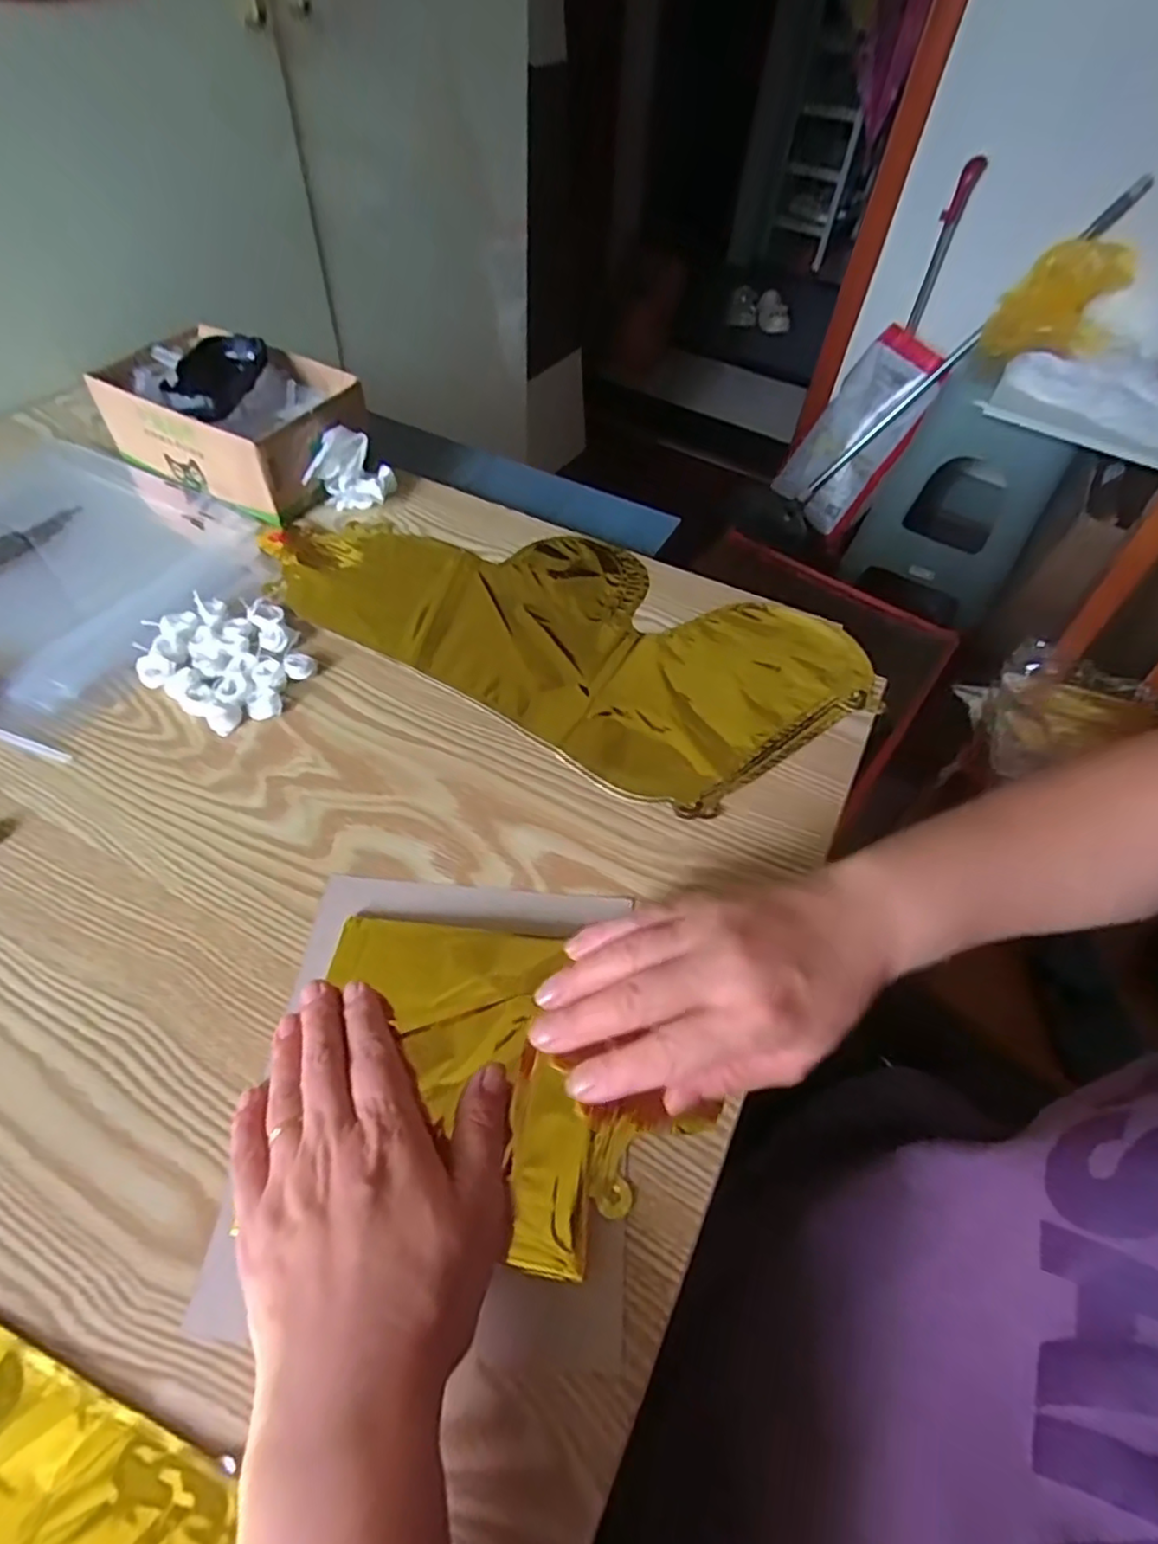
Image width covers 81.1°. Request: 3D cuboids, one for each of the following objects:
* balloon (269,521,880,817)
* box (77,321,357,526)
[{"bbox_3d":[-0.014,-0.109,0.489,0.413,0.010,0.202,27,56,16],"label":"balloon"},{"bbox_3d":[-0.286,-0.296,0.566,0.187,0.078,0.125,24,55,14],"label":"box"}]

